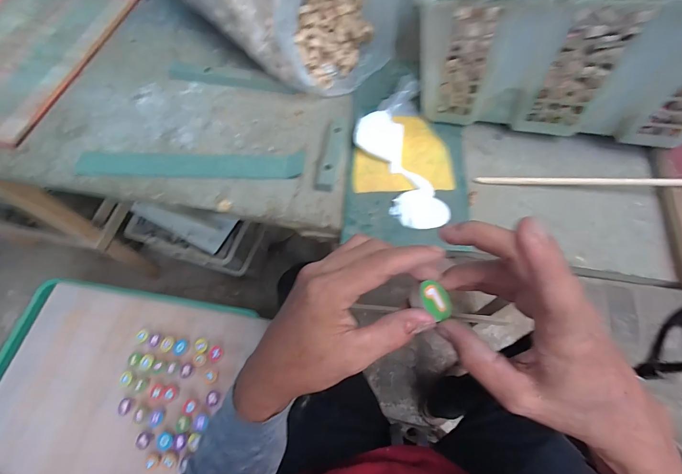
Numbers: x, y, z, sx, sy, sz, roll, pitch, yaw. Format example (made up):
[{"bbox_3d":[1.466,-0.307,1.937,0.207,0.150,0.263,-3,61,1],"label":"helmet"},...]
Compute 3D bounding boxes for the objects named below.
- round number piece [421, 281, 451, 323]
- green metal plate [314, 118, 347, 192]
[{"bbox_3d":[0.067,0.044,0.232,0.026,0.004,0.028,15,60,-27],"label":"round number piece"},{"bbox_3d":[-0.010,-0.110,0.424,0.022,0.011,0.113,10,65,7],"label":"green metal plate"}]

